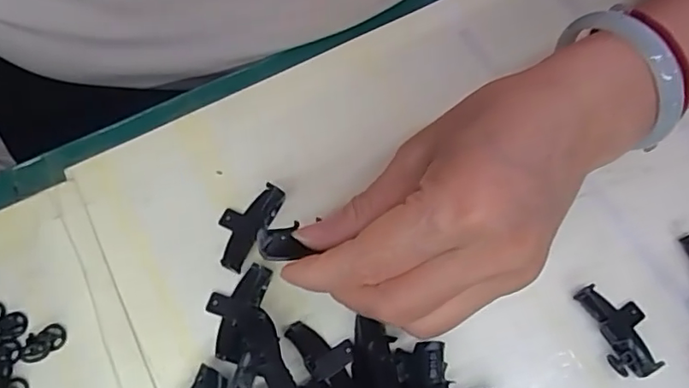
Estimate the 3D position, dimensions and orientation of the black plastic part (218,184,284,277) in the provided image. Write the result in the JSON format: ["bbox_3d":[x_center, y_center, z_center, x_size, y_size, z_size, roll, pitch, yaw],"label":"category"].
[{"bbox_3d":[-0.046,0.012,0.259,0.022,0.010,0.040,30,71,9],"label":"black plastic part"}]

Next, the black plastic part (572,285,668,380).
[{"bbox_3d":[0.119,0.056,0.246,0.024,0.010,0.040,-22,71,-10],"label":"black plastic part"}]

